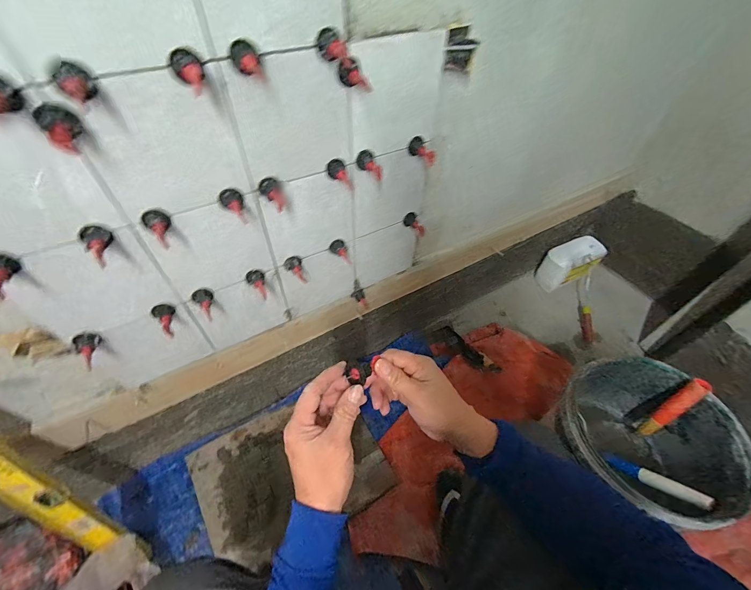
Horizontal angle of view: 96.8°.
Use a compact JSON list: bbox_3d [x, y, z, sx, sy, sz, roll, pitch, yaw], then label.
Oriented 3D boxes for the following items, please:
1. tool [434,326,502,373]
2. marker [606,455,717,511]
[{"bbox_3d":[0.277,0.170,1.035,0.053,0.031,0.230,-28,43,-23],"label":"tool"},{"bbox_3d":[0.560,0.368,0.665,0.027,0.022,0.168,-31,18,-25],"label":"marker"}]

